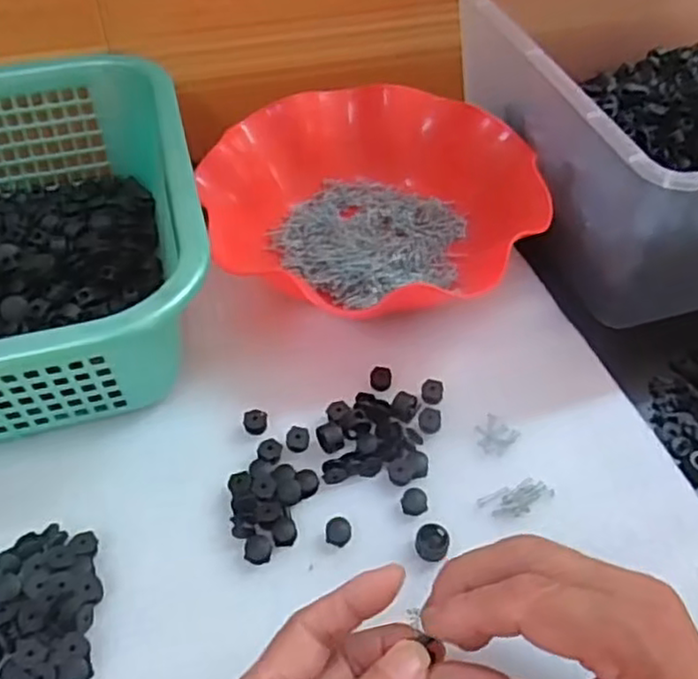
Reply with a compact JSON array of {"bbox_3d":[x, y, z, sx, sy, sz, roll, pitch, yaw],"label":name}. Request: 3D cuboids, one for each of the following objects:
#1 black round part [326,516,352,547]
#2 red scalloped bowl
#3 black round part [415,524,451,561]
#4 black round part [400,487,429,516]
[{"bbox_3d":[-0.005,0.099,0.364,0.013,0.006,0.014,1,52,-2],"label":"black round part"},{"bbox_3d":[0.012,-0.101,0.488,0.224,0.054,0.190,-12,54,-12],"label":"red scalloped bowl"},{"bbox_3d":[0.043,0.104,0.359,0.017,0.008,0.017,1,52,-2],"label":"black round part"},{"bbox_3d":[0.035,0.086,0.375,0.014,0.004,0.014,1,52,-2],"label":"black round part"}]

